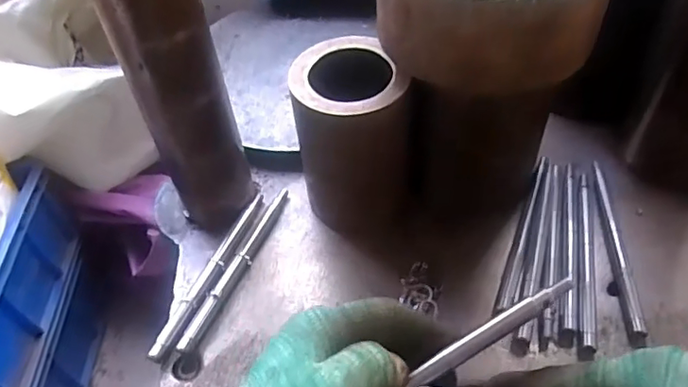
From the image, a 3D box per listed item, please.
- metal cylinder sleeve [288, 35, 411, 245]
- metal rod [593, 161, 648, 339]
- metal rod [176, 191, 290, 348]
[{"bbox_3d":[0.008,-0.043,0.439,0.084,0.115,0.098,0,49,5],"label":"metal cylinder sleeve"},{"bbox_3d":[0.214,0.037,0.448,0.010,0.006,0.161,0,49,5],"label":"metal rod"},{"bbox_3d":[-0.085,0.056,0.457,0.012,0.011,0.162,16,53,18],"label":"metal rod"}]

